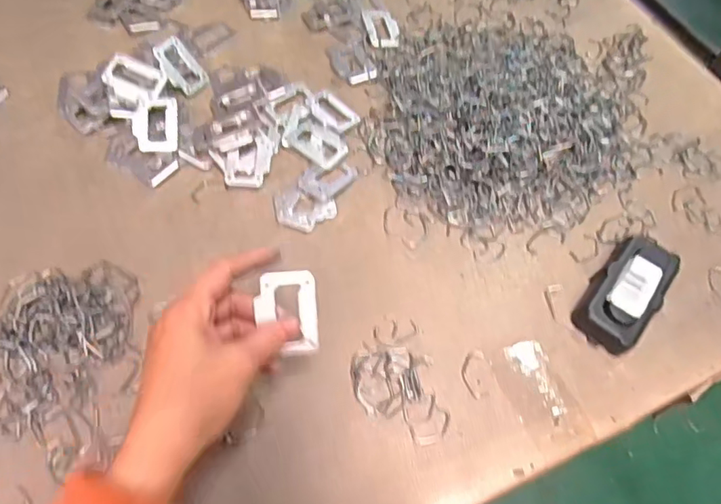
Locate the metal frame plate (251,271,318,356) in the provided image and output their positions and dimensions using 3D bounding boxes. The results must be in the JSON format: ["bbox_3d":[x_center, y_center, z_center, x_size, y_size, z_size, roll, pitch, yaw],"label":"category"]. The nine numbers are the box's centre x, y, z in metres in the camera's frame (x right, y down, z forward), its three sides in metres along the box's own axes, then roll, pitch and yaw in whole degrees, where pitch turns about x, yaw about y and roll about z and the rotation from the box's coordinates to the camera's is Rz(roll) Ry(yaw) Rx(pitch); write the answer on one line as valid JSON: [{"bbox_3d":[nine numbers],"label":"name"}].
[{"bbox_3d":[-0.045,0.038,0.340,0.035,0.006,0.052,-5,95,-8],"label":"metal frame plate"}]

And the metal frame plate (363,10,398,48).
[{"bbox_3d":[0.024,-0.247,0.595,0.036,0.004,0.062,-9,59,-9],"label":"metal frame plate"}]

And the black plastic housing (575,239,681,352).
[{"bbox_3d":[0.216,0.030,0.437,0.051,0.030,0.100,40,64,19],"label":"black plastic housing"}]

